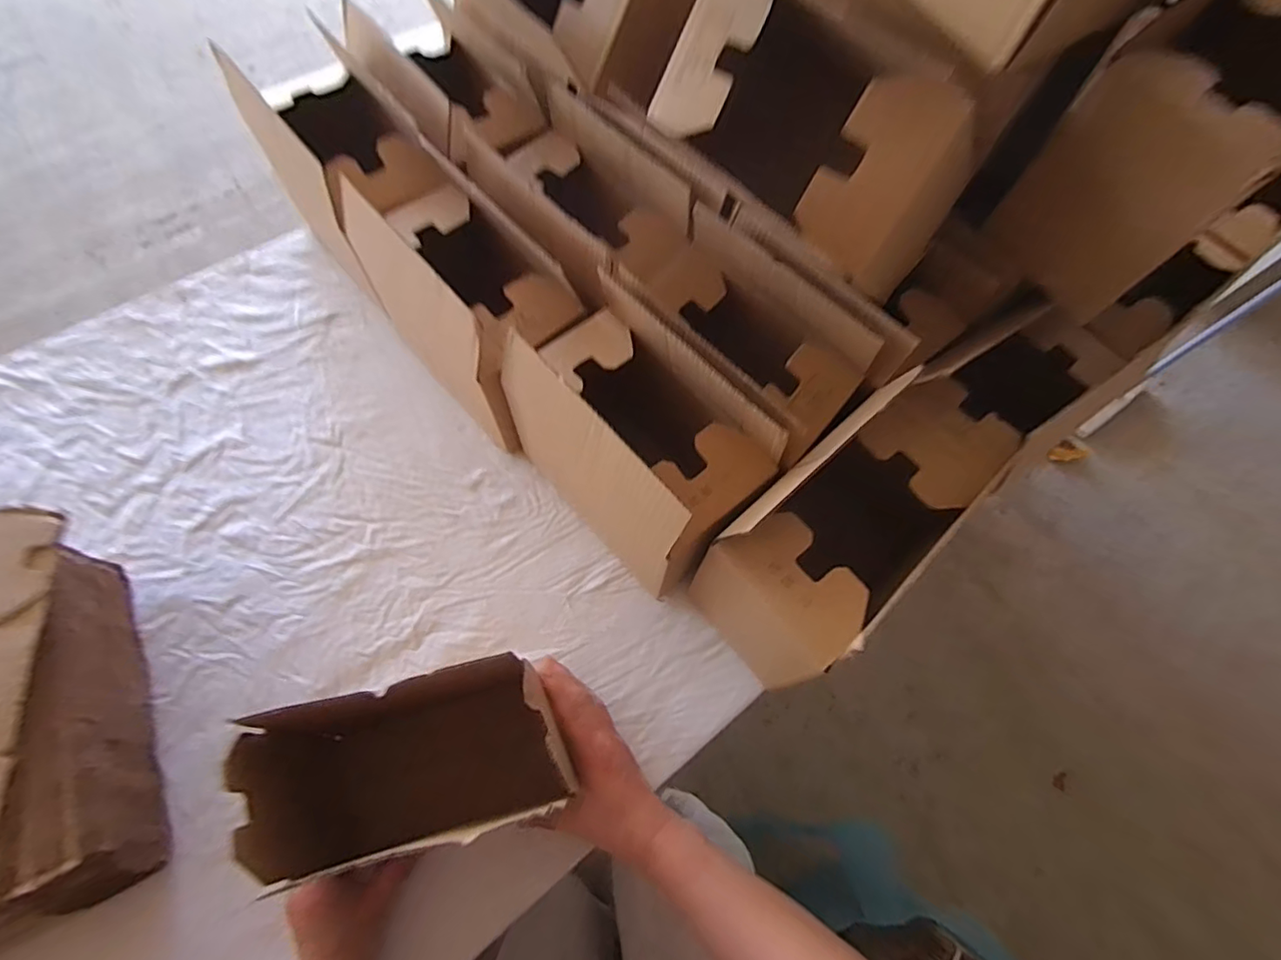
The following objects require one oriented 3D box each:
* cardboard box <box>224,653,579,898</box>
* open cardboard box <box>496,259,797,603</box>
[{"bbox_3d":[-0.164,0.212,0.438,0.201,0.143,0.091,-14,67,-9],"label":"cardboard box"},{"bbox_3d":[-0.004,-0.028,0.556,0.131,0.220,0.241,-38,74,-17],"label":"open cardboard box"}]

